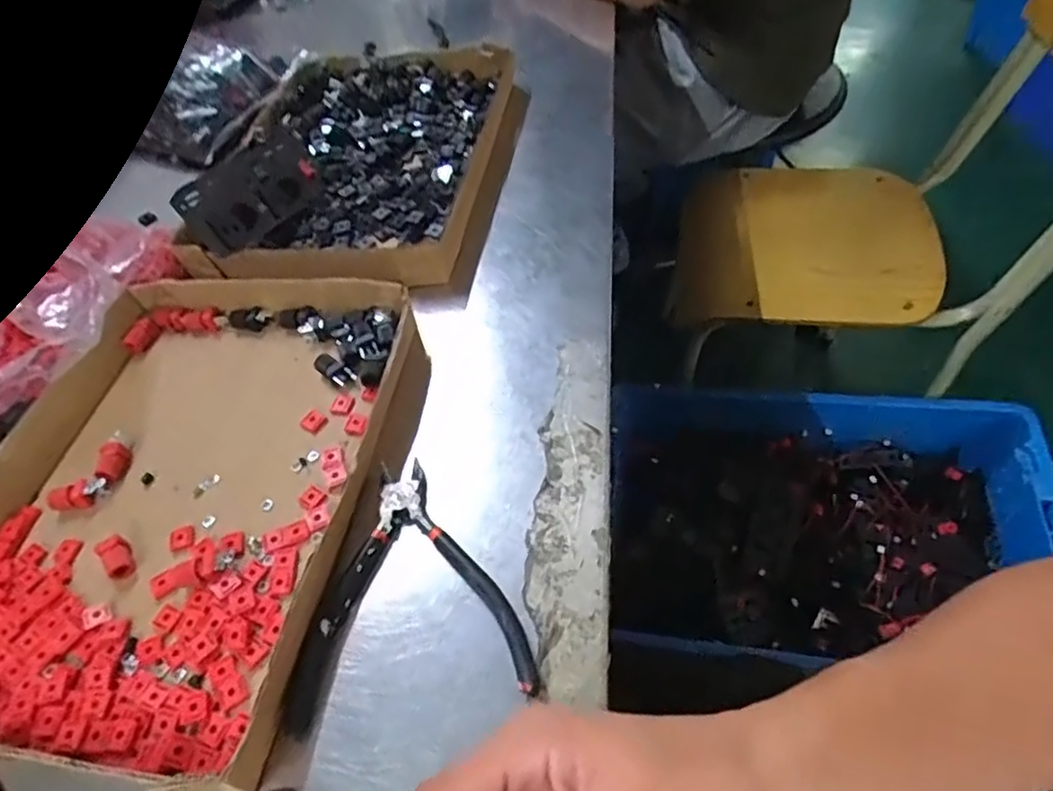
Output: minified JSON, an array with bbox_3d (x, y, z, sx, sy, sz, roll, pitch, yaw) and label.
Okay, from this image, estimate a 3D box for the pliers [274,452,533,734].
[{"bbox_3d":[-0.065,0.095,0.350,0.118,0.013,0.132,-12,52,0],"label":"pliers"}]

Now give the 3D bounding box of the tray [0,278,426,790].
[{"bbox_3d":[-0.210,0.051,0.406,0.260,0.038,0.317,2,53,11],"label":"tray"}]

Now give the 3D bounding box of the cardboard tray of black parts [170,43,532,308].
[{"bbox_3d":[-0.141,-0.225,0.588,0.255,0.049,0.331,4,53,13],"label":"cardboard tray of black parts"}]

